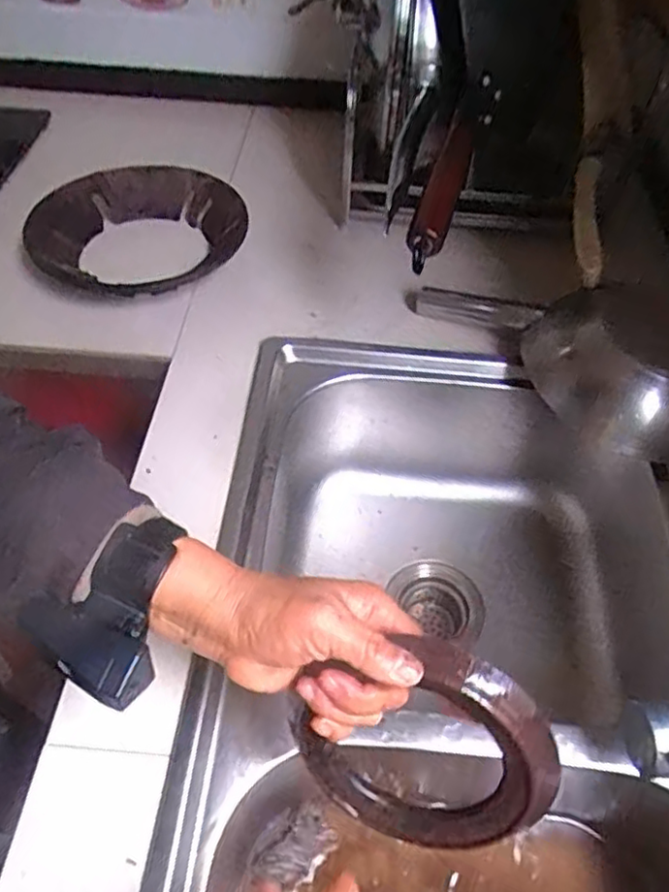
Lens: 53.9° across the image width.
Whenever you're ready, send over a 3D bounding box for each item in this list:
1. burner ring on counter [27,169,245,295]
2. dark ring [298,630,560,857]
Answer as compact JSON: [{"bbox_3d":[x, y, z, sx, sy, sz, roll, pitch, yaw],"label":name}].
[{"bbox_3d":[-0.238,-0.256,0.795,0.247,0.059,0.209,-24,57,-20],"label":"burner ring on counter"},{"bbox_3d":[0.053,0.175,0.368,0.125,0.146,0.017,46,29,-4],"label":"dark ring"}]

